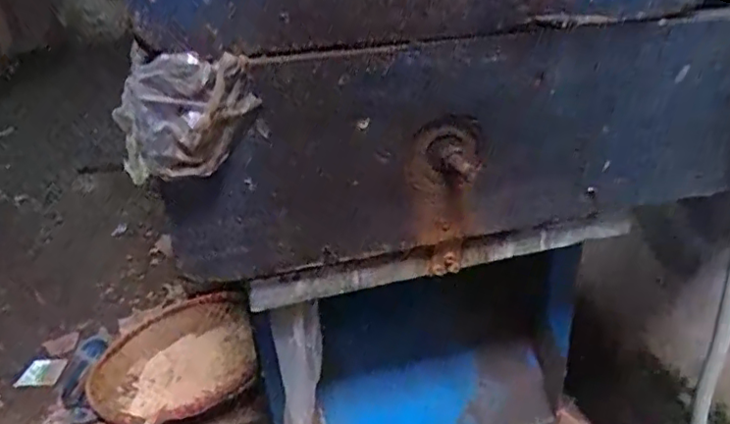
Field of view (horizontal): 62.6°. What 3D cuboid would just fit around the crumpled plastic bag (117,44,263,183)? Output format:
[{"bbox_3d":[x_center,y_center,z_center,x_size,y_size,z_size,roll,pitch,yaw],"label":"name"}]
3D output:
[{"bbox_3d":[-0.137,-0.077,0.451,0.102,0.083,0.069,-14,30,-17],"label":"crumpled plastic bag"}]

